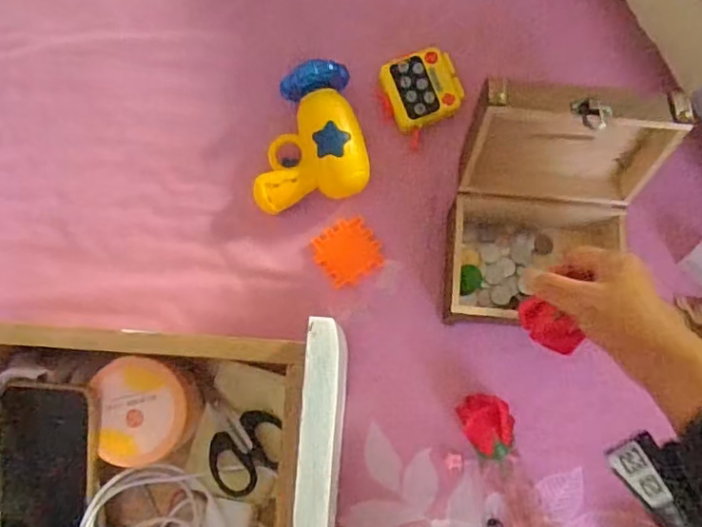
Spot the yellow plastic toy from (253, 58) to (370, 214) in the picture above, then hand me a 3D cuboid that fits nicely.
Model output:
[{"bbox_3d":[-0.042,-0.105,0.520,0.106,0.047,0.106,-14,82,-2],"label":"yellow plastic toy"}]

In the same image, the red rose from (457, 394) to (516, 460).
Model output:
[{"bbox_3d":[0.112,0.134,0.489,0.040,0.025,0.051,-16,82,-2],"label":"red rose"}]

